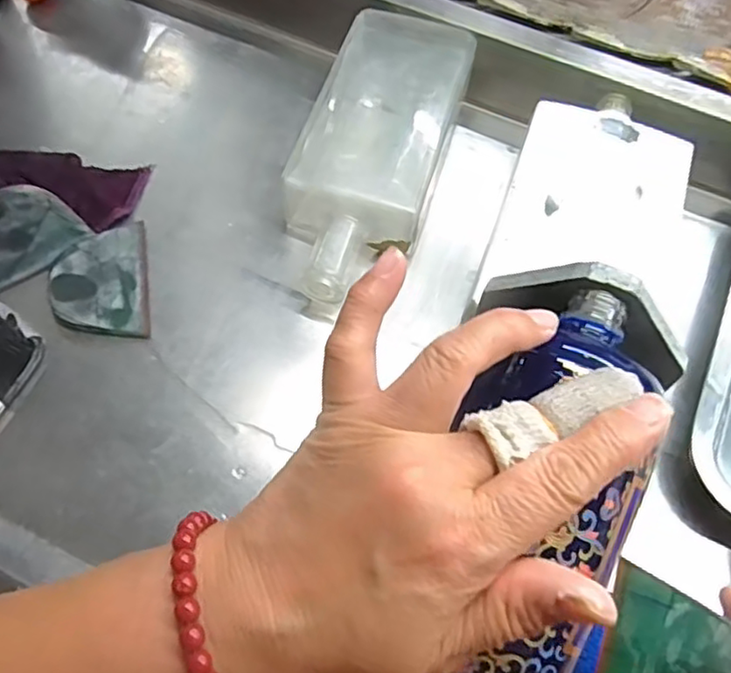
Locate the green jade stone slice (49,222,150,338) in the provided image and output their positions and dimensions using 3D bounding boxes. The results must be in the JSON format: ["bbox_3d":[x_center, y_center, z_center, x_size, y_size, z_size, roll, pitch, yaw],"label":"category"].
[{"bbox_3d":[-0.167,-0.035,0.411,0.056,0.011,0.080,-10,65,-4],"label":"green jade stone slice"}]

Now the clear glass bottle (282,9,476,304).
[{"bbox_3d":[0.005,-0.123,0.442,0.090,0.052,0.228,17,63,7],"label":"clear glass bottle"}]

